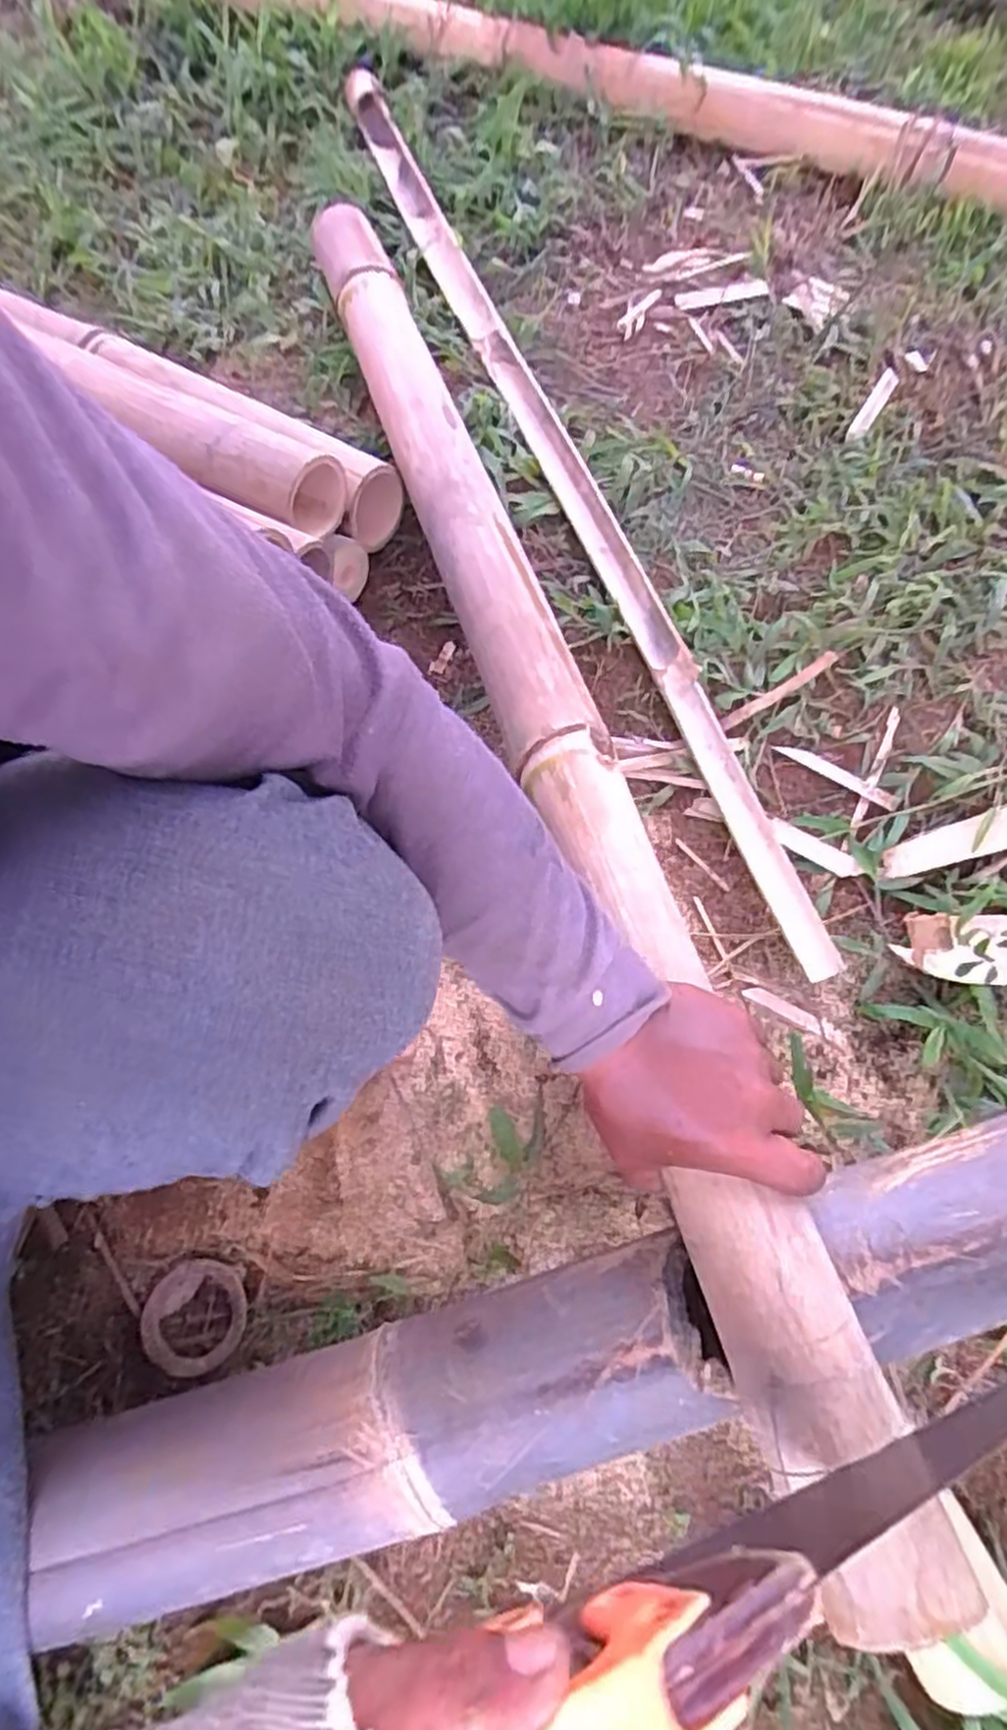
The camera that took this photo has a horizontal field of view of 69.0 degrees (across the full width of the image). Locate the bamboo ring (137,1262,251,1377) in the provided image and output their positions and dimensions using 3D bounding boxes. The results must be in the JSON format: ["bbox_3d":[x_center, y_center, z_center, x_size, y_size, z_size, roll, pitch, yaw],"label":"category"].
[{"bbox_3d":[-0.215,0.314,0.510,0.072,0.009,0.067,-1,69,2],"label":"bamboo ring"}]

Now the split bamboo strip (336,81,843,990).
[{"bbox_3d":[0.040,-0.472,0.769,0.055,0.026,1.197,-20,70,-6],"label":"split bamboo strip"}]

